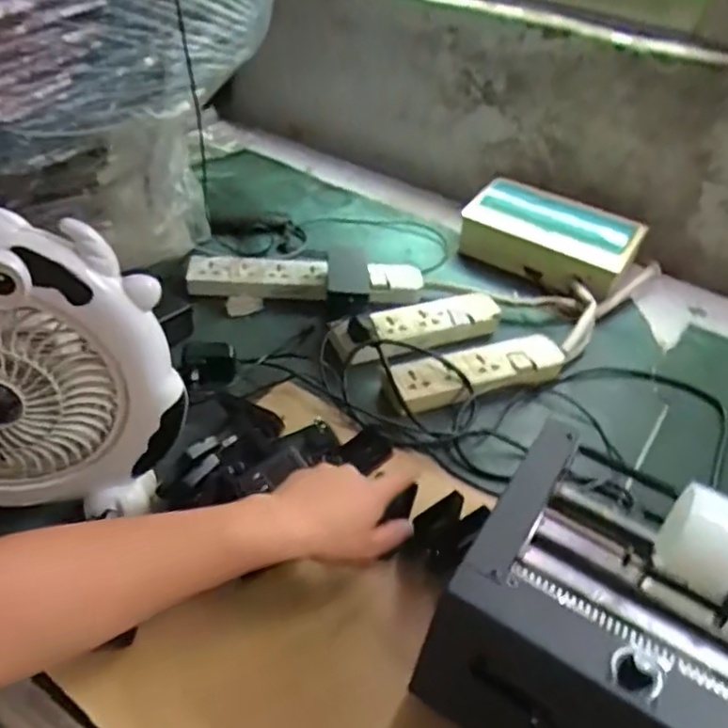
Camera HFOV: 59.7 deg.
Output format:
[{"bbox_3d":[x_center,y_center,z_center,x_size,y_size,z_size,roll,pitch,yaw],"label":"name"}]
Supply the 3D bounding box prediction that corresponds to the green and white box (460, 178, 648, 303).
[{"bbox_3d":[0.289,-0.196,0.978,0.245,0.085,0.184,26,43,20],"label":"green and white box"}]

